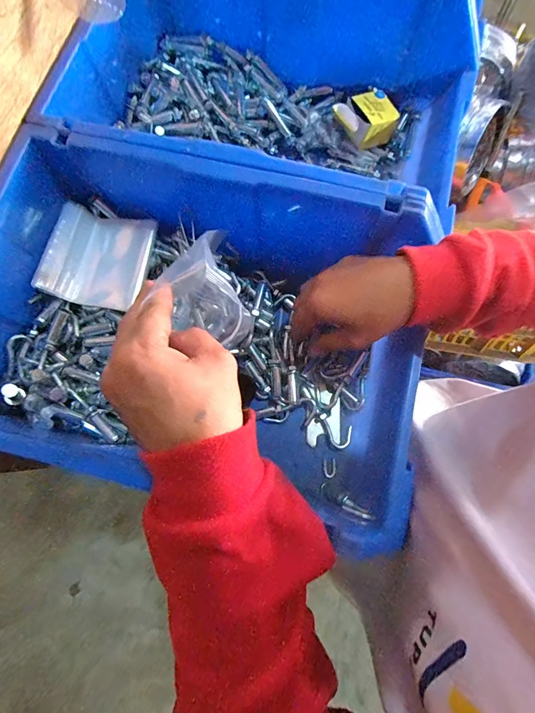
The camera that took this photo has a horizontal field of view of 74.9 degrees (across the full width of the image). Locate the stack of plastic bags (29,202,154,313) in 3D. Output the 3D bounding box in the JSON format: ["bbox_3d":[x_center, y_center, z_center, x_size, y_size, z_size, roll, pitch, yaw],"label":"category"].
[{"bbox_3d":[-0.190,-0.114,0.390,0.095,0.028,0.111,9,76,4],"label":"stack of plastic bags"}]

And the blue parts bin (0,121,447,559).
[{"bbox_3d":[-0.071,-0.024,0.368,0.456,0.160,0.304,12,76,5],"label":"blue parts bin"}]

